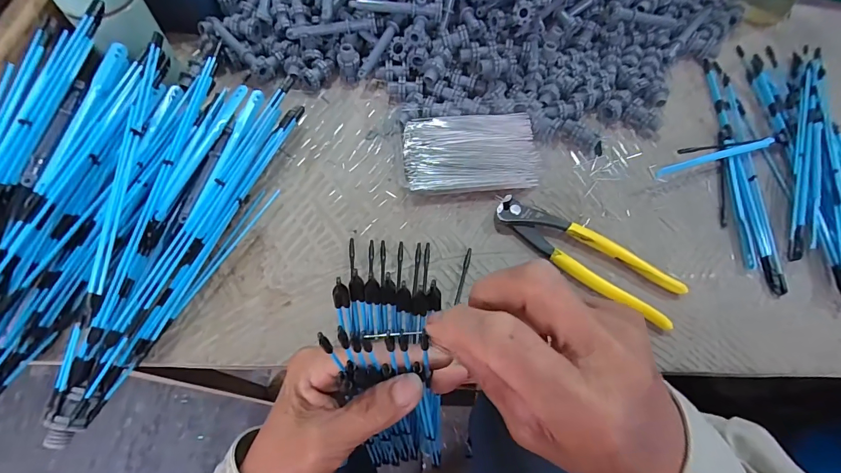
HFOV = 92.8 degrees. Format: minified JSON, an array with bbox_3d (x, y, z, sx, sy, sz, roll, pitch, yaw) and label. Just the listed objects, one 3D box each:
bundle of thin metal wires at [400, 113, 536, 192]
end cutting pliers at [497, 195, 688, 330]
[{"bbox_3d":[0.049,-0.083,0.397,0.127,0.018,0.077,-4,63,-3],"label":"bundle of thin metal wires"},{"bbox_3d":[0.141,0.014,0.347,0.163,0.016,0.047,33,68,15],"label":"end cutting pliers"}]

